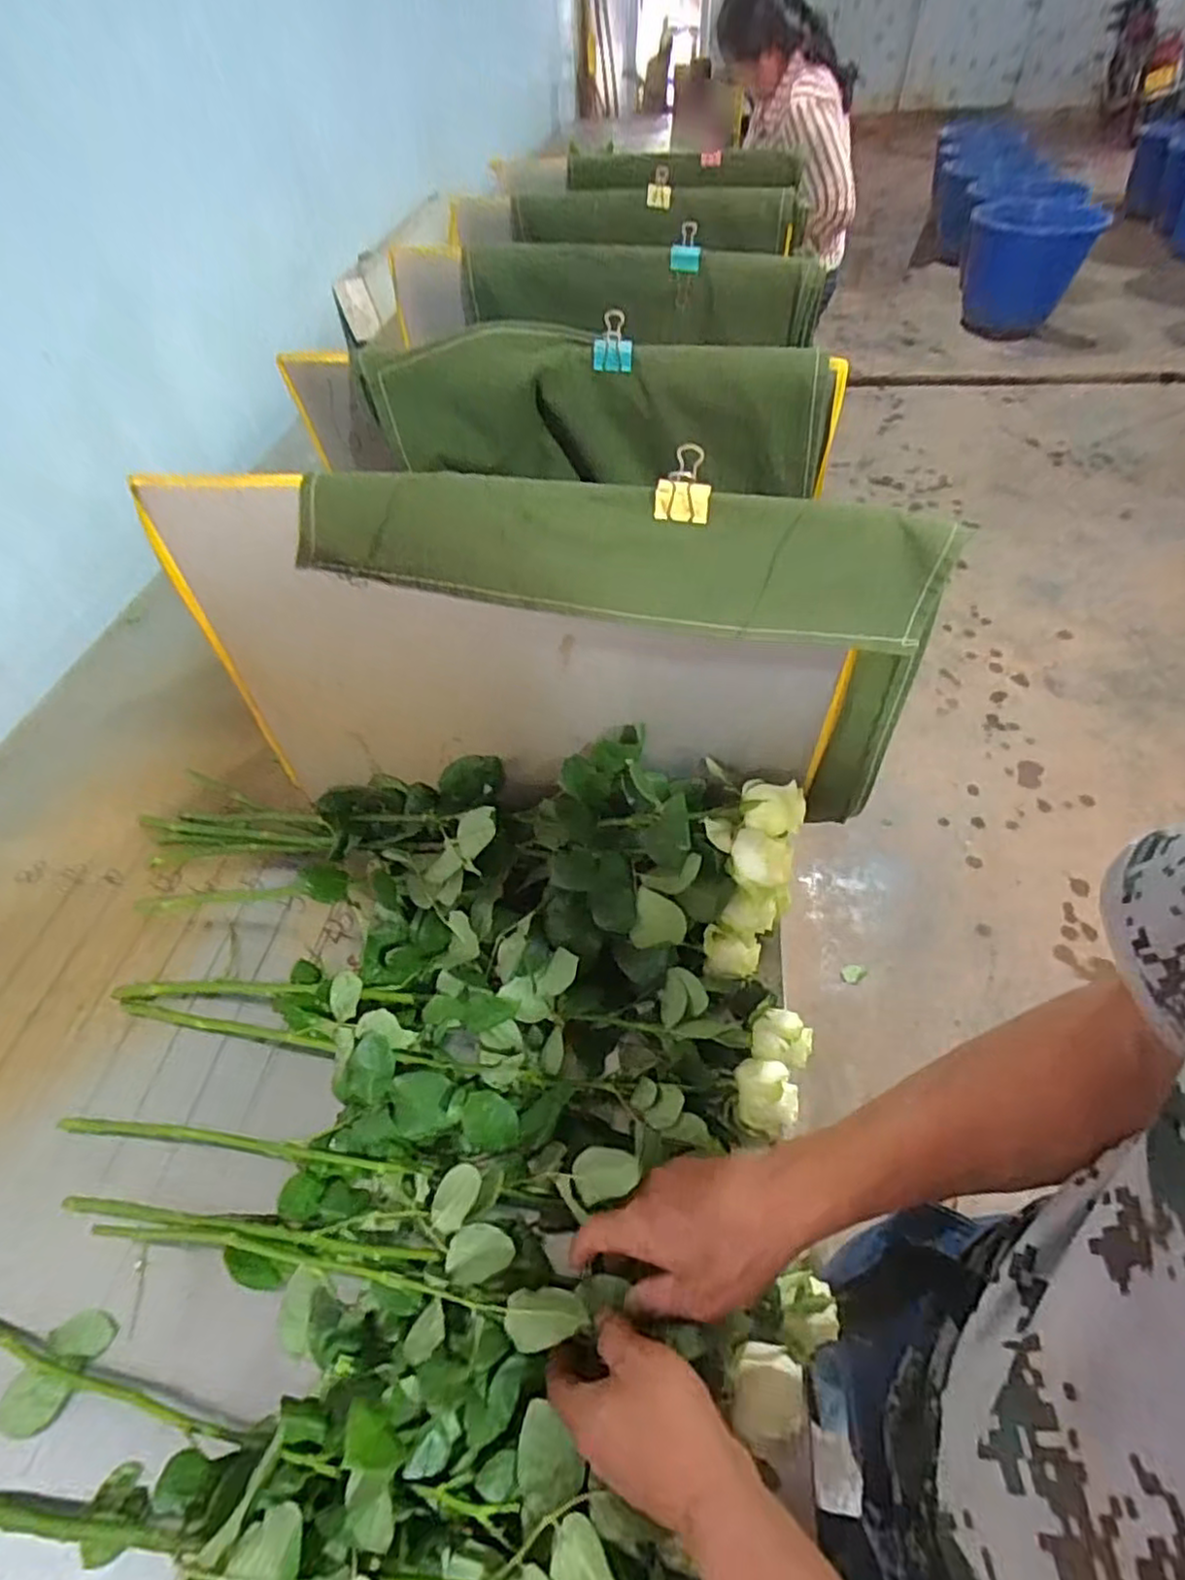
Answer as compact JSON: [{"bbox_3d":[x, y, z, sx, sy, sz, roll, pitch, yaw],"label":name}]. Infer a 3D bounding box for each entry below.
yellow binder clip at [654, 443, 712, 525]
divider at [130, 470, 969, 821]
[{"bbox_3d":[0.056,-0.188,0.427,0.033,0.041,0.028,4,49,5],"label":"yellow binder clip"},{"bbox_3d":[-0.042,-0.096,0.537,0.541,0.293,0.057,4,49,6],"label":"divider"}]

